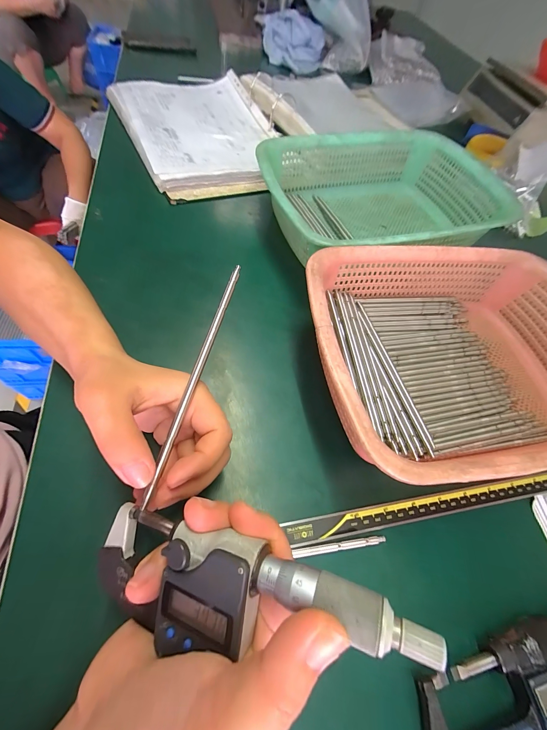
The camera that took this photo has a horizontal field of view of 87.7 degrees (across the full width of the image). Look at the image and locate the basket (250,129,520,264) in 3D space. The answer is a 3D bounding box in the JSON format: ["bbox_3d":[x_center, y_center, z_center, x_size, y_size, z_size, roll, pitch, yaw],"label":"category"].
[{"bbox_3d":[0.132,-0.217,0.375,0.293,0.073,0.224,-10,63,-14],"label":"basket"}]

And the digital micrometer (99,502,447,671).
[{"bbox_3d":[-0.019,0.096,0.122,0.156,0.026,0.046,-4,58,21],"label":"digital micrometer"}]

